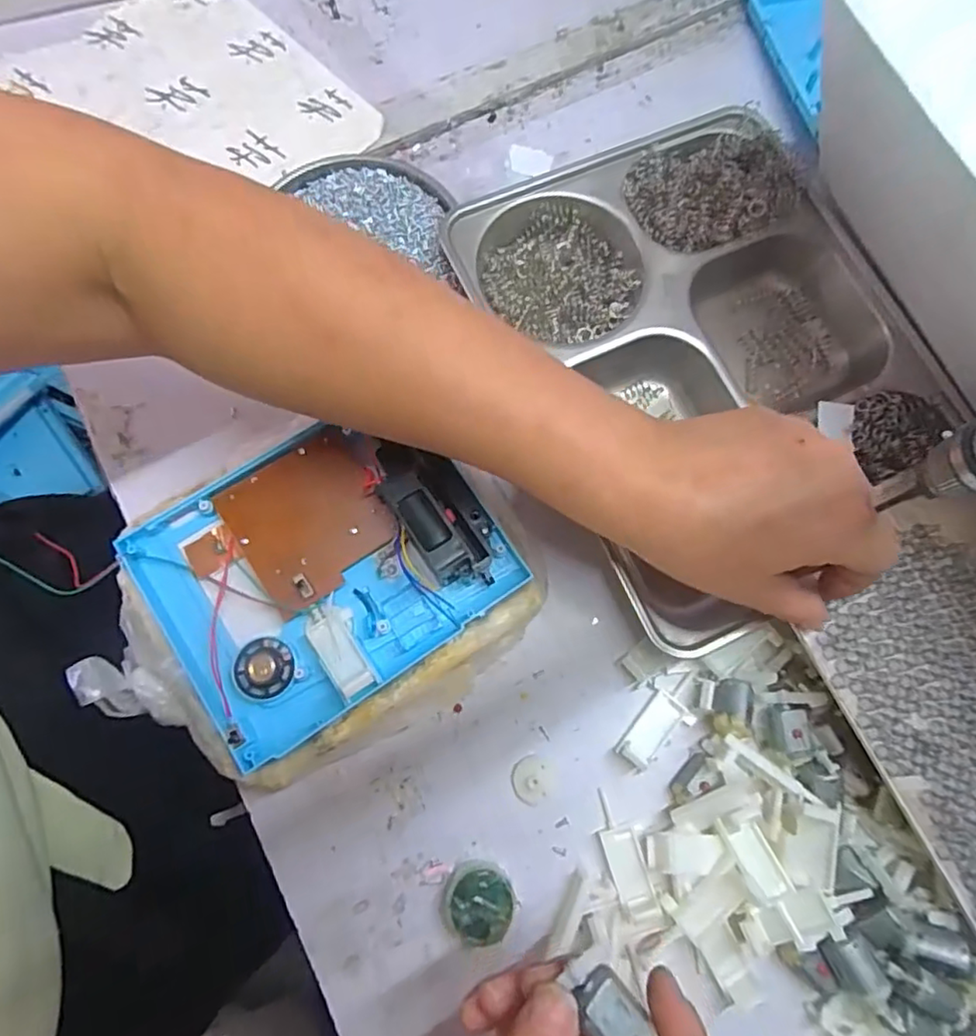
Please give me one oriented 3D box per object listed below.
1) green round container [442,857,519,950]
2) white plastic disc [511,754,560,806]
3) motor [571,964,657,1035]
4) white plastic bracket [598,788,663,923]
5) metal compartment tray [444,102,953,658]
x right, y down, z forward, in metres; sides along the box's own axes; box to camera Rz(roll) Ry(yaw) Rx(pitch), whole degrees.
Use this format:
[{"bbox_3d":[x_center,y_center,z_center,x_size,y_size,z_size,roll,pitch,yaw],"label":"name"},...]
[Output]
[{"bbox_3d":[-0.005,0.186,0.300,0.035,0.018,0.031,-14,77,-4],"label":"green round container"},{"bbox_3d":[0.025,0.136,0.320,0.023,0.007,0.022,0,76,-1],"label":"white plastic disc"},{"bbox_3d":[0.041,0.168,0.208,0.020,0.011,0.029,-29,75,-39],"label":"motor"},{"bbox_3d":[0.067,0.167,0.309,0.018,0.014,0.057,-17,58,-3],"label":"white plastic bracket"},{"bbox_3d":[0.129,-0.106,0.366,0.229,0.050,0.258,-24,79,-8],"label":"metal compartment tray"}]

